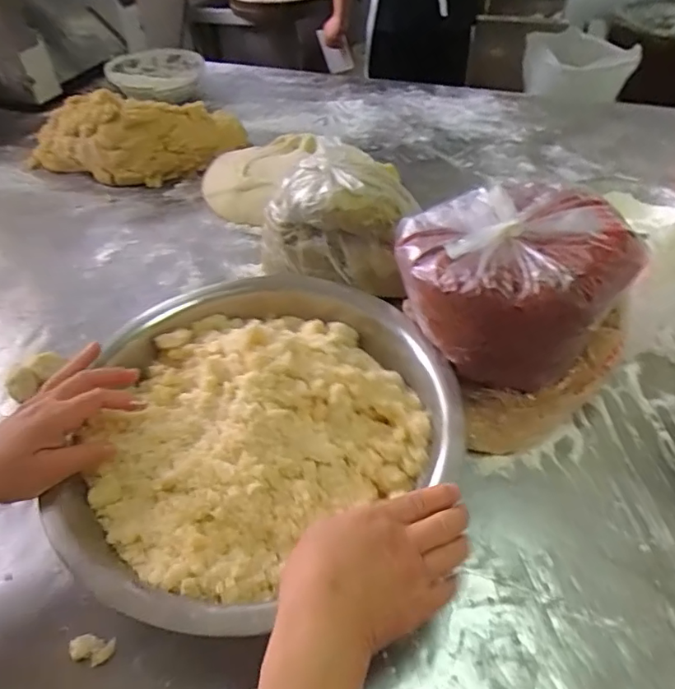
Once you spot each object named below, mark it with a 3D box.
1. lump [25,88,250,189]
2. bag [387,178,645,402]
[{"bbox_3d":[-0.397,-0.407,0.997,0.408,0.131,0.186,-6,46,-3],"label":"lump"},{"bbox_3d":[0.172,-0.070,0.519,0.188,0.126,0.186,-26,50,-22],"label":"bag"}]

